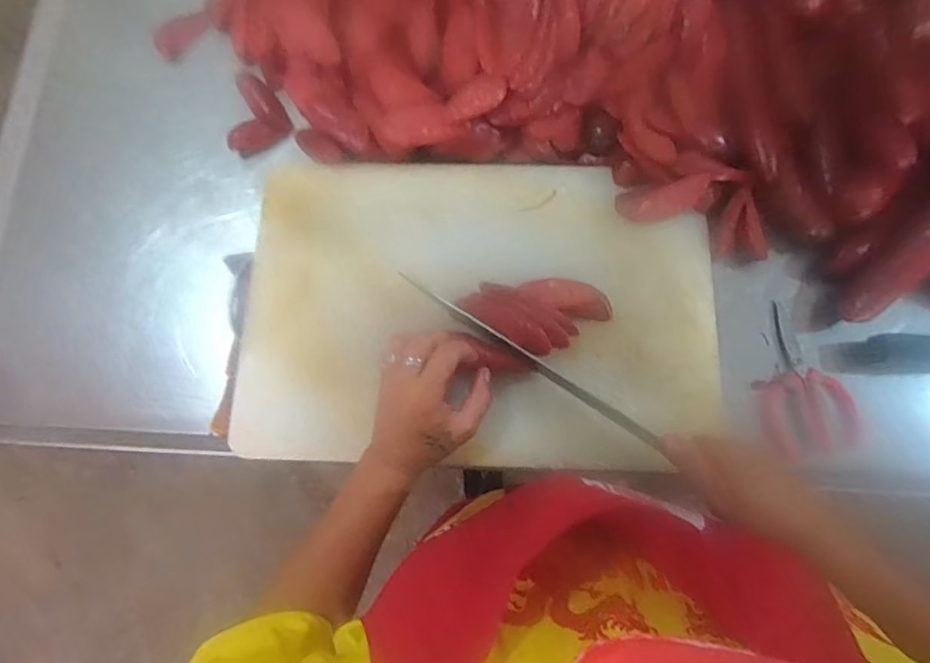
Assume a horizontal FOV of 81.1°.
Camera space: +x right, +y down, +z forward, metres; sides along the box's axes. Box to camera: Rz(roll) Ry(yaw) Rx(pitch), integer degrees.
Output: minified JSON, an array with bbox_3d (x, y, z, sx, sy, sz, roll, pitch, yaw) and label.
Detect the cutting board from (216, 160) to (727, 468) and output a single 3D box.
[{"bbox_3d":[0.014,-0.026,0.516,0.440,0.023,0.294,2,78,2],"label":"cutting board"}]

